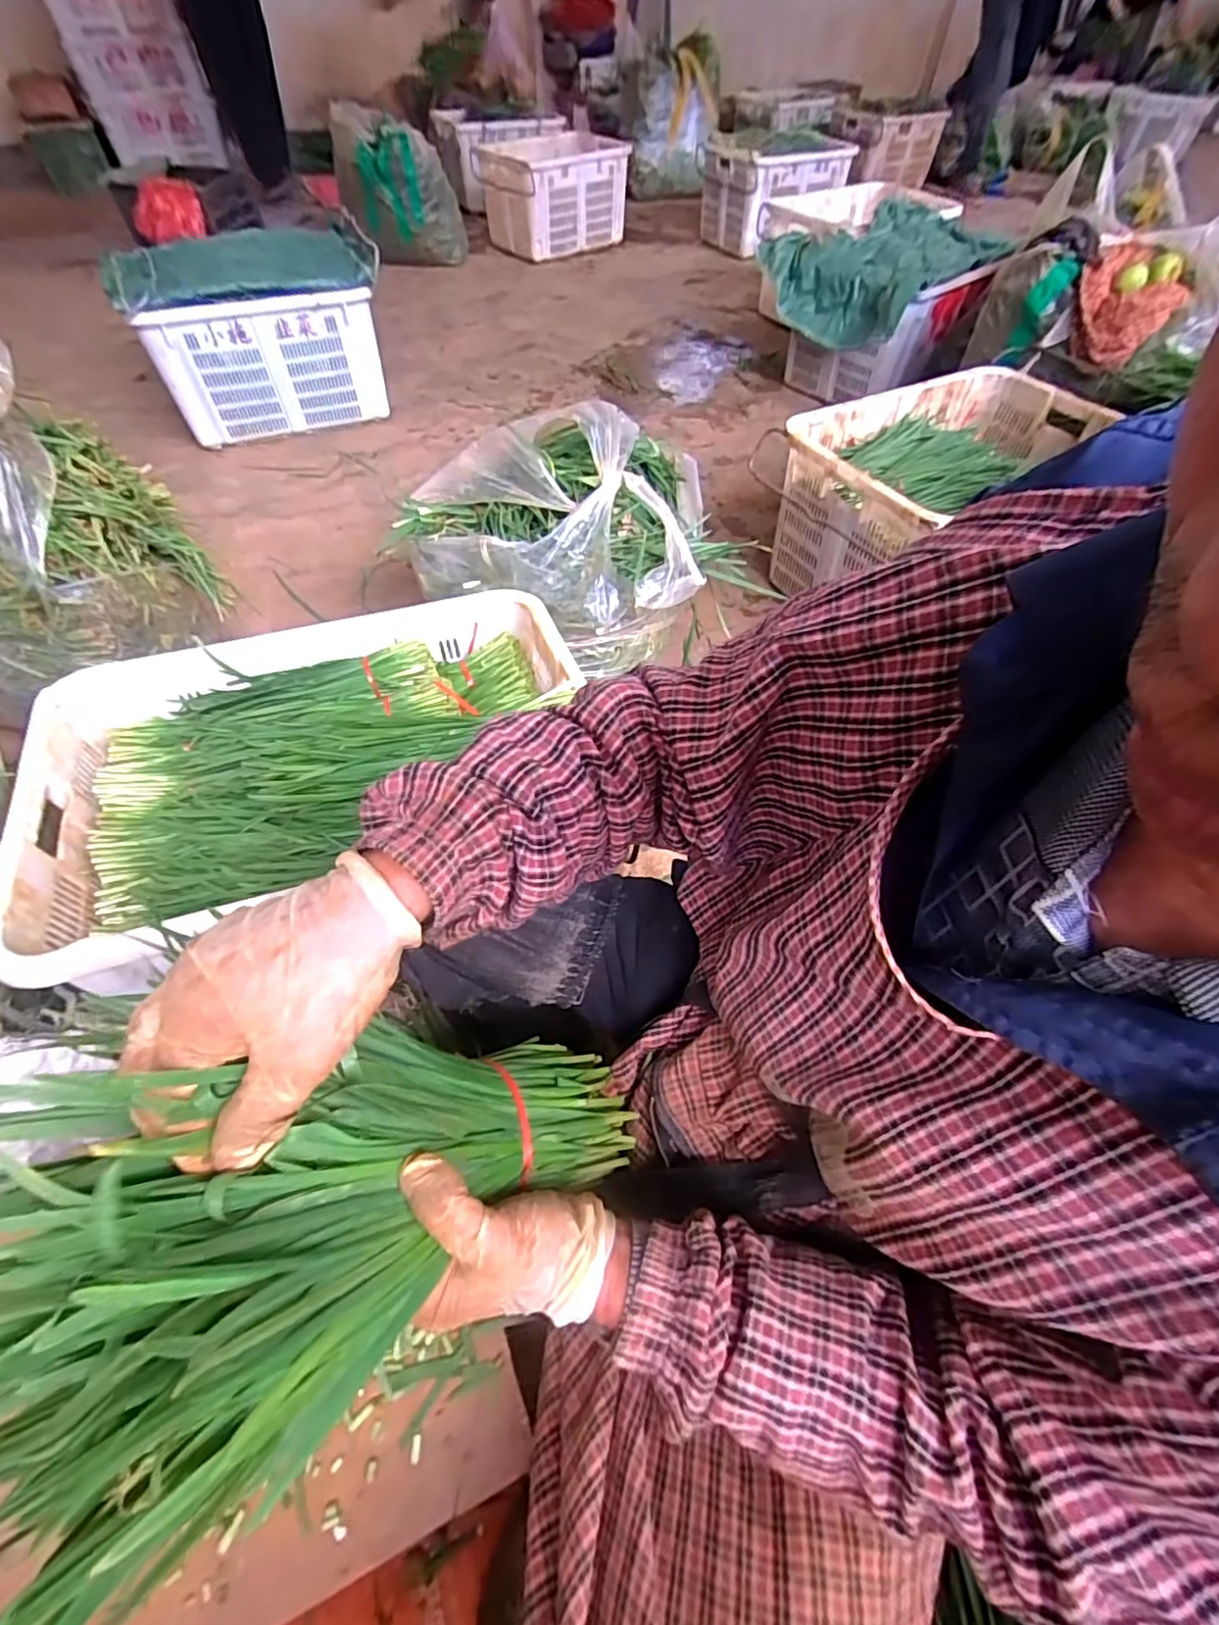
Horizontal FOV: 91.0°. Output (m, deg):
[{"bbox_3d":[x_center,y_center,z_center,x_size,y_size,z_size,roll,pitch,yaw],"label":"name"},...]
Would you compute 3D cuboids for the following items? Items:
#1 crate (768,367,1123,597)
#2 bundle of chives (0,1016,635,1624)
[{"bbox_3d":[0.676,-0.645,1.268,0.602,0.309,0.386,-25,60,-18],"label":"crate"},{"bbox_3d":[-0.098,0.162,0.284,0.132,0.332,0.059,45,105,25],"label":"bundle of chives"}]

